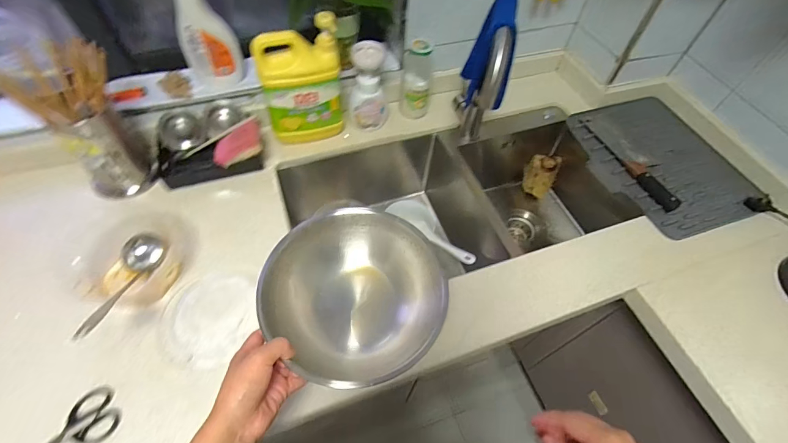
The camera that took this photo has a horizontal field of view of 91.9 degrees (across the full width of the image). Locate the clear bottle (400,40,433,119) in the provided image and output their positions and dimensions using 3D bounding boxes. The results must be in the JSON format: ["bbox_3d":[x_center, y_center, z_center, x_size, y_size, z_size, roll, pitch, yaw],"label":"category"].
[{"bbox_3d":[0.052,-0.307,0.811,0.069,0.152,0.069,5,57,0],"label":"clear bottle"}]

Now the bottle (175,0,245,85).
[{"bbox_3d":[-0.354,-0.364,0.691,0.100,0.269,0.065,-21,61,-17],"label":"bottle"}]

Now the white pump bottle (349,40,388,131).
[{"bbox_3d":[-0.052,-0.281,0.792,0.084,0.166,0.088,1,57,-3],"label":"white pump bottle"}]

